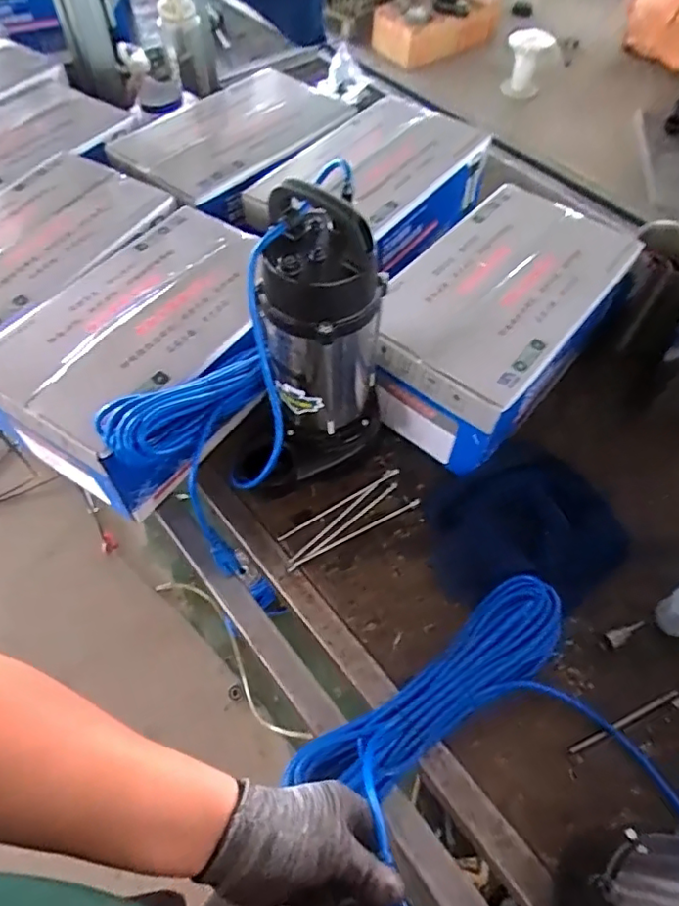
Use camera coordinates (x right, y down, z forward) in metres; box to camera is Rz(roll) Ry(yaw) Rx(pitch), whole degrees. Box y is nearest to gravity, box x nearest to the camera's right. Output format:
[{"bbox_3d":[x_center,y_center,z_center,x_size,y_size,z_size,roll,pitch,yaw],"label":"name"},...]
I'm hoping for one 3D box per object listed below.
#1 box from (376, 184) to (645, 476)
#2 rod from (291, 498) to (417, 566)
[{"bbox_3d":[0.224,-0.191,0.832,0.236,0.153,0.396,35,63,19],"label":"box"},{"bbox_3d":[0.026,0.105,0.752,0.189,0.005,0.007,-25,61,-16],"label":"rod"}]

